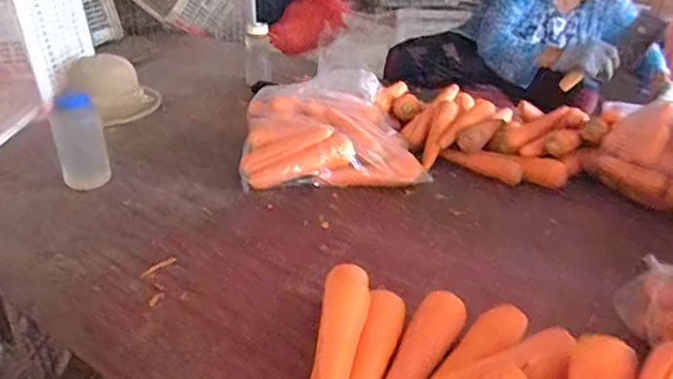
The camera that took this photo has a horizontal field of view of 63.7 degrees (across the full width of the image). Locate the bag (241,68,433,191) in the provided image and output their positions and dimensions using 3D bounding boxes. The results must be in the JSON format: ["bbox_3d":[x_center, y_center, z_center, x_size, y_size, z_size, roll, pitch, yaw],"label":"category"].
[{"bbox_3d":[-0.020,-0.133,1.149,0.344,0.107,0.366,-2,30,-6],"label":"bag"}]

